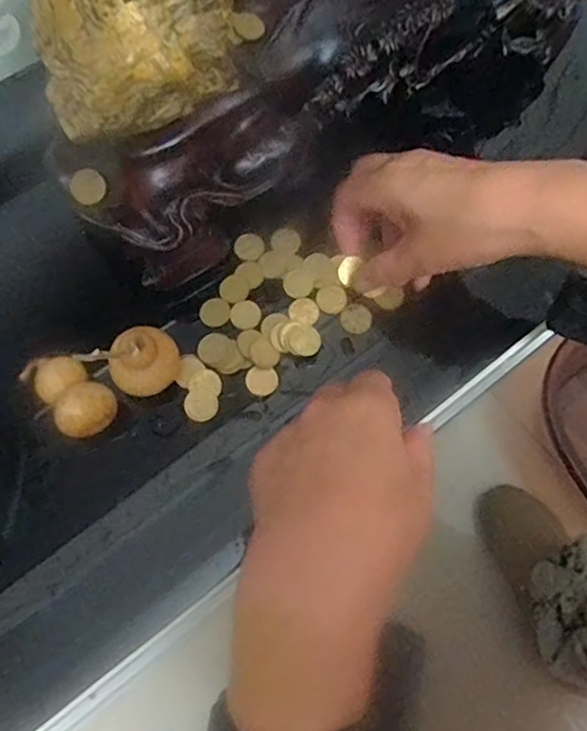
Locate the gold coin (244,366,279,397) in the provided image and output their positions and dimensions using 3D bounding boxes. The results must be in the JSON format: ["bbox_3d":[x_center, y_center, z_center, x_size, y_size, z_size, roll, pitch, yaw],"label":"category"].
[{"bbox_3d":[-0.019,0.009,0.360,0.019,0.004,0.019,0,84,-1],"label":"gold coin"}]

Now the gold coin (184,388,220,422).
[{"bbox_3d":[-0.056,0.024,0.351,0.020,0.004,0.020,1,78,-4],"label":"gold coin"}]

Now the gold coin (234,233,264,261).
[{"bbox_3d":[-0.030,-0.080,0.391,0.019,0.005,0.022,-23,74,-10],"label":"gold coin"}]

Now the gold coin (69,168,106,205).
[{"bbox_3d":[-0.124,-0.107,0.348,0.020,0.004,0.024,-20,78,-4],"label":"gold coin"}]

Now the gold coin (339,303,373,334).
[{"bbox_3d":[0.040,-0.030,0.370,0.020,0.004,0.020,-3,70,9],"label":"gold coin"}]

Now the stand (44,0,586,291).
[{"bbox_3d":[0.015,-0.202,0.379,0.357,0.091,0.178,-35,76,-13],"label":"stand"}]

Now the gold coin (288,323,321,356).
[{"bbox_3d":[0.007,-0.016,0.360,0.019,0.004,0.022,-25,74,-10],"label":"gold coin"}]

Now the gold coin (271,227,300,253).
[{"bbox_3d":[-0.005,-0.085,0.391,0.019,0.004,0.017,11,71,1],"label":"gold coin"}]

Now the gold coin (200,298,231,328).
[{"bbox_3d":[-0.050,-0.034,0.372,0.019,0.004,0.018,1,71,-2],"label":"gold coin"}]

